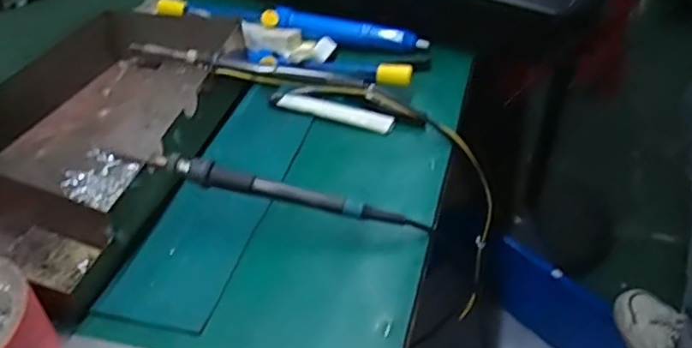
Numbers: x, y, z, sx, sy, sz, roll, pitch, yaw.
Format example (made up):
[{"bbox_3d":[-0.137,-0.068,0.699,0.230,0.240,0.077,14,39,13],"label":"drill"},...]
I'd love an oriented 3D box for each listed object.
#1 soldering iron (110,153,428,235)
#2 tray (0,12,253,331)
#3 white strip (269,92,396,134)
[{"bbox_3d":[-0.053,0.012,0.483,0.235,0.015,0.014,14,42,2],"label":"soldering iron"},{"bbox_3d":[-0.216,-0.038,0.554,0.190,0.072,0.334,9,42,15],"label":"tray"},{"bbox_3d":[-0.016,-0.062,0.616,0.130,0.013,0.017,13,43,20],"label":"white strip"}]

